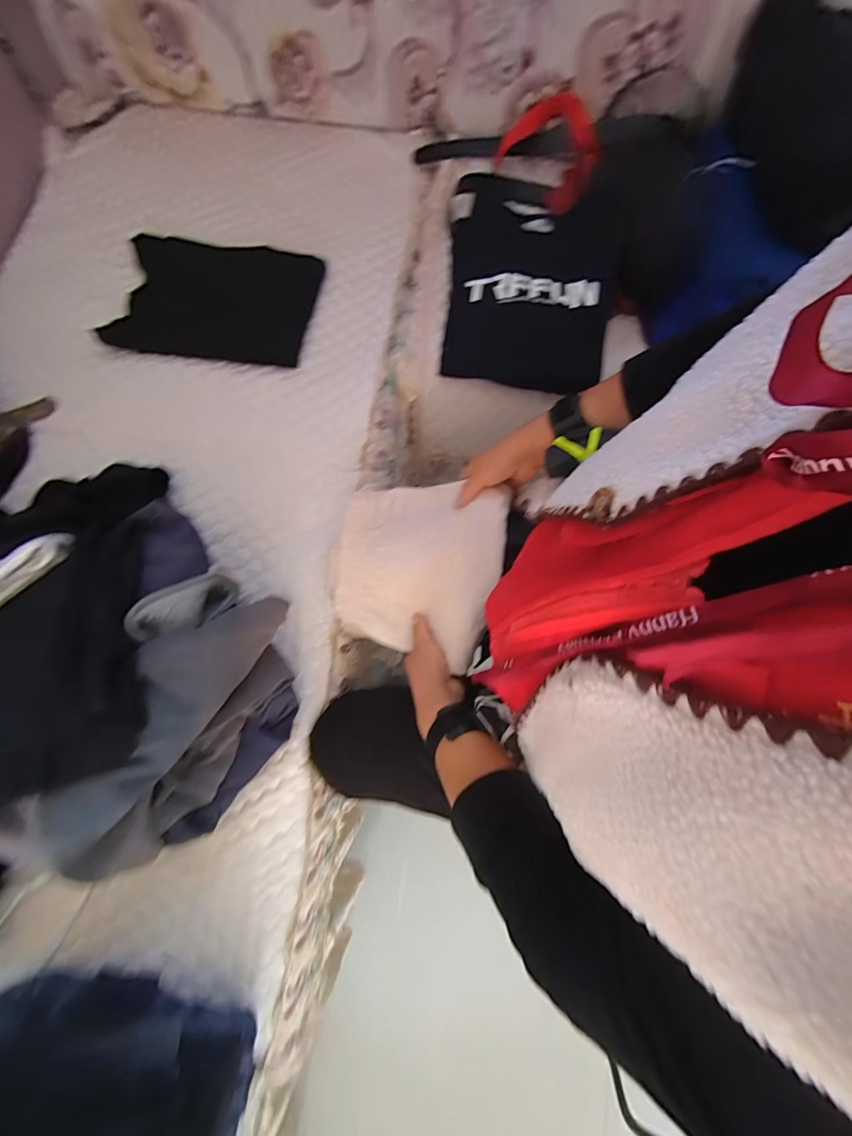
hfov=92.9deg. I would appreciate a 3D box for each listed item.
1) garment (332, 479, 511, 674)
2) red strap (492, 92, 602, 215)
[{"bbox_3d":[-0.014,-0.007,0.508,0.209,0.047,0.223,13,75,17],"label":"garment"},{"bbox_3d":[0.229,-0.740,0.724,0.177,0.081,0.147,43,79,10],"label":"red strap"}]

